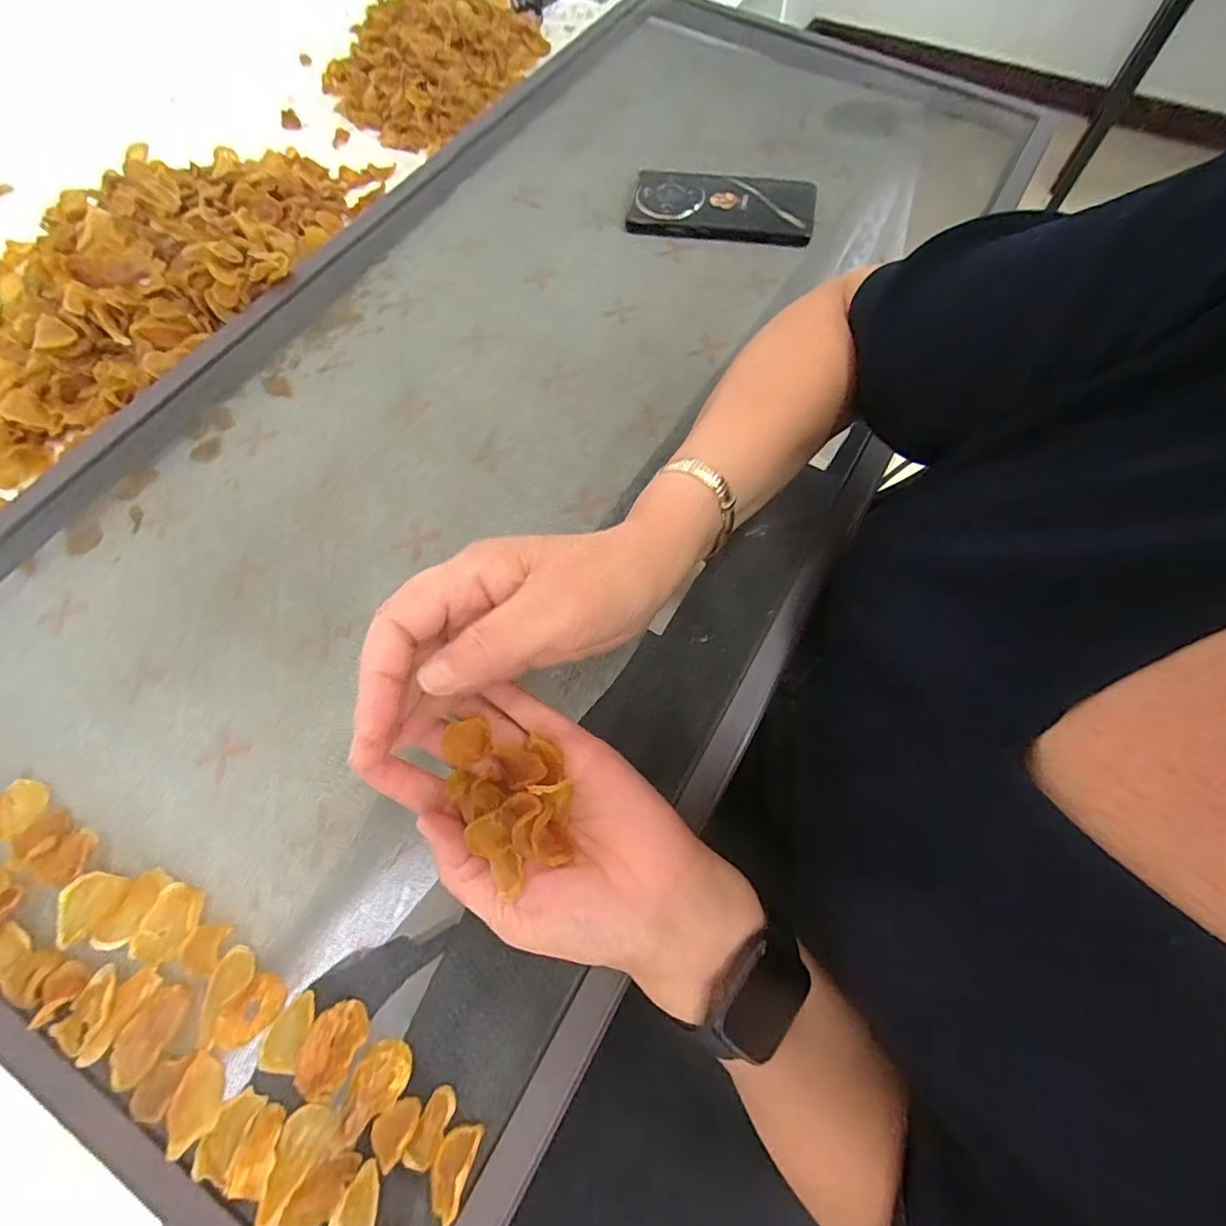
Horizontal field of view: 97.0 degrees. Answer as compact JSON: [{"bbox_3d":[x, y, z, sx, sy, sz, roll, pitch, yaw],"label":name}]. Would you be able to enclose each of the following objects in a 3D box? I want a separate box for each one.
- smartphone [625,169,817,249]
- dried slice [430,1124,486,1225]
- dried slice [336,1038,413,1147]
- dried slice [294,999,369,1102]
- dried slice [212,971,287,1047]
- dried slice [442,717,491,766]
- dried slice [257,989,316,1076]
[{"bbox_3d":[0.097,-0.364,0.485,0.161,0.013,0.075,9,69,6],"label":"smartphone"},{"bbox_3d":[-0.070,0.242,0.234,0.016,0.014,0.030,14,69,8],"label":"dried slice"},{"bbox_3d":[-0.111,0.219,0.250,0.023,0.006,0.039,38,74,16],"label":"dried slice"},{"bbox_3d":[-0.133,0.206,0.256,0.025,0.010,0.038,28,72,13],"label":"dried slice"},{"bbox_3d":[-0.172,0.189,0.258,0.021,0.005,0.031,40,59,6],"label":"dried slice"},{"bbox_3d":[-0.069,0.061,0.259,0.020,0.008,0.020,-10,68,-2],"label":"dried slice"},{"bbox_3d":[-0.154,0.199,0.259,0.021,0.006,0.031,13,69,7],"label":"dried slice"}]

